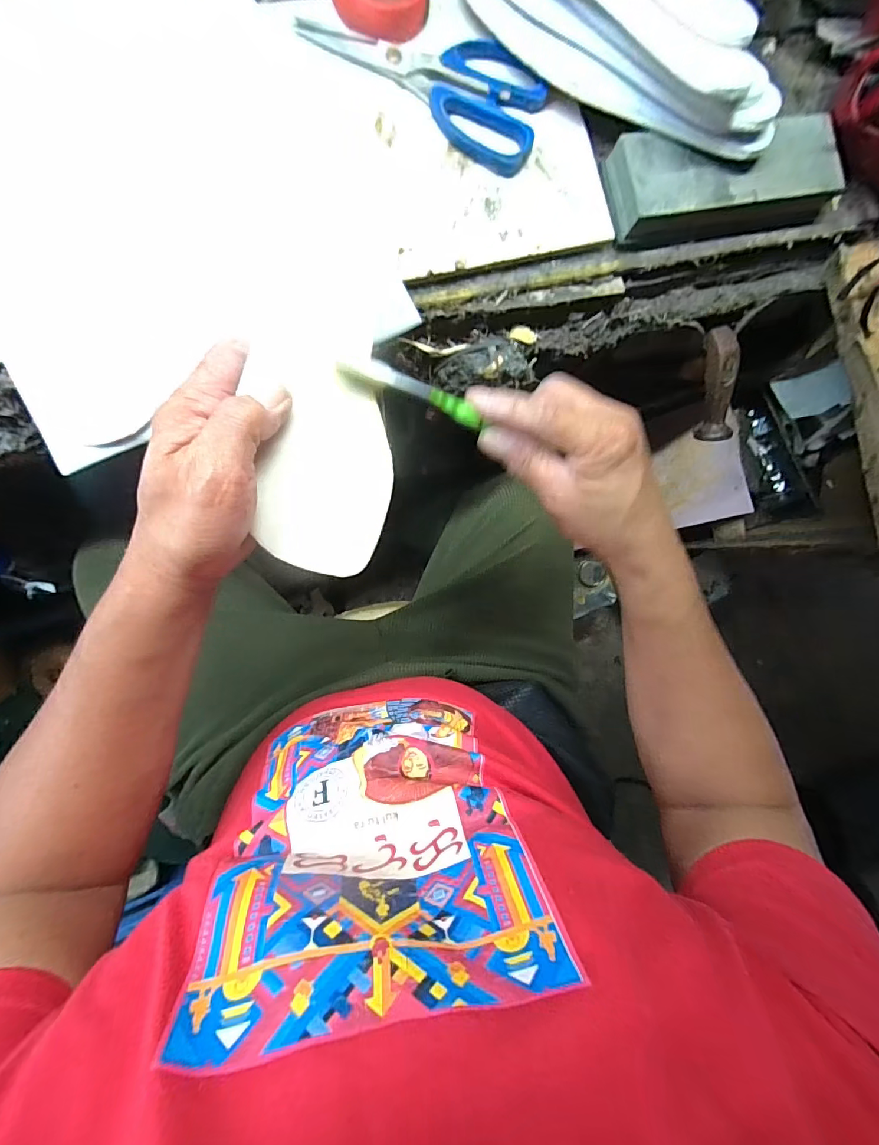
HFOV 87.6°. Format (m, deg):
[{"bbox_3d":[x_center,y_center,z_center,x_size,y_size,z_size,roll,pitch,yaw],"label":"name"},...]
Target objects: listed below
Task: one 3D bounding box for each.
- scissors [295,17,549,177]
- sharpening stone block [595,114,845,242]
[{"bbox_3d":[-0.004,-0.359,0.325,0.171,0.011,0.073,27,86,-9],"label":"scissors"},{"bbox_3d":[0.225,-0.302,0.354,0.186,0.027,0.064,-10,92,-9],"label":"sharpening stone block"}]

